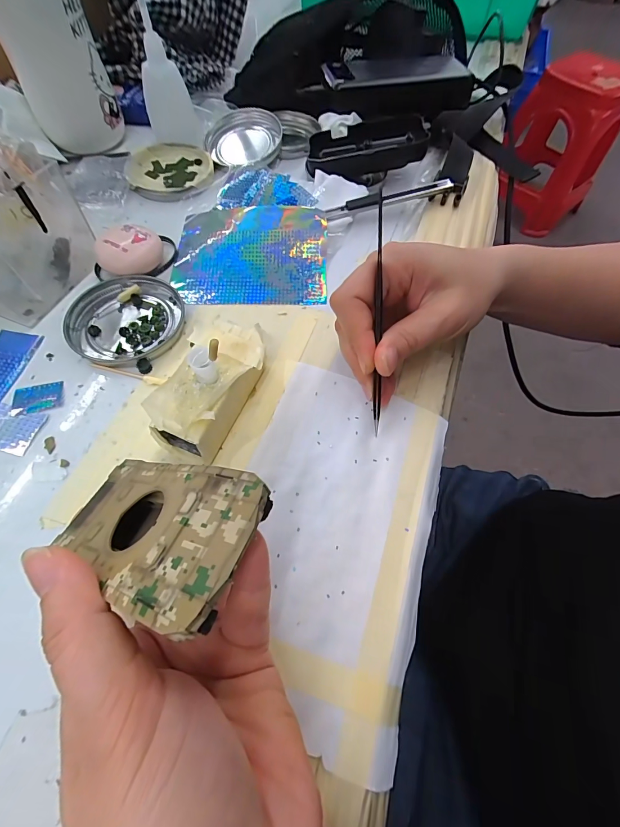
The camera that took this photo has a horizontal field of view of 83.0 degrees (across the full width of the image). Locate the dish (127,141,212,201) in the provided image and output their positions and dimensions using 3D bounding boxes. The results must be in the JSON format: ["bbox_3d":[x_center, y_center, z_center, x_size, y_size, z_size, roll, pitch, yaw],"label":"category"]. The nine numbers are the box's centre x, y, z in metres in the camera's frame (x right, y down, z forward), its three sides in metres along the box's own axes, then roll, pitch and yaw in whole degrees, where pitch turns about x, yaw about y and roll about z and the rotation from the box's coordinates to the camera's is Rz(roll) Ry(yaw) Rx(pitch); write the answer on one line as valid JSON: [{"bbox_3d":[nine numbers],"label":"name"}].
[{"bbox_3d":[-0.134,-0.233,0.338,0.076,0.011,0.079,1,64,-2],"label":"dish"}]

